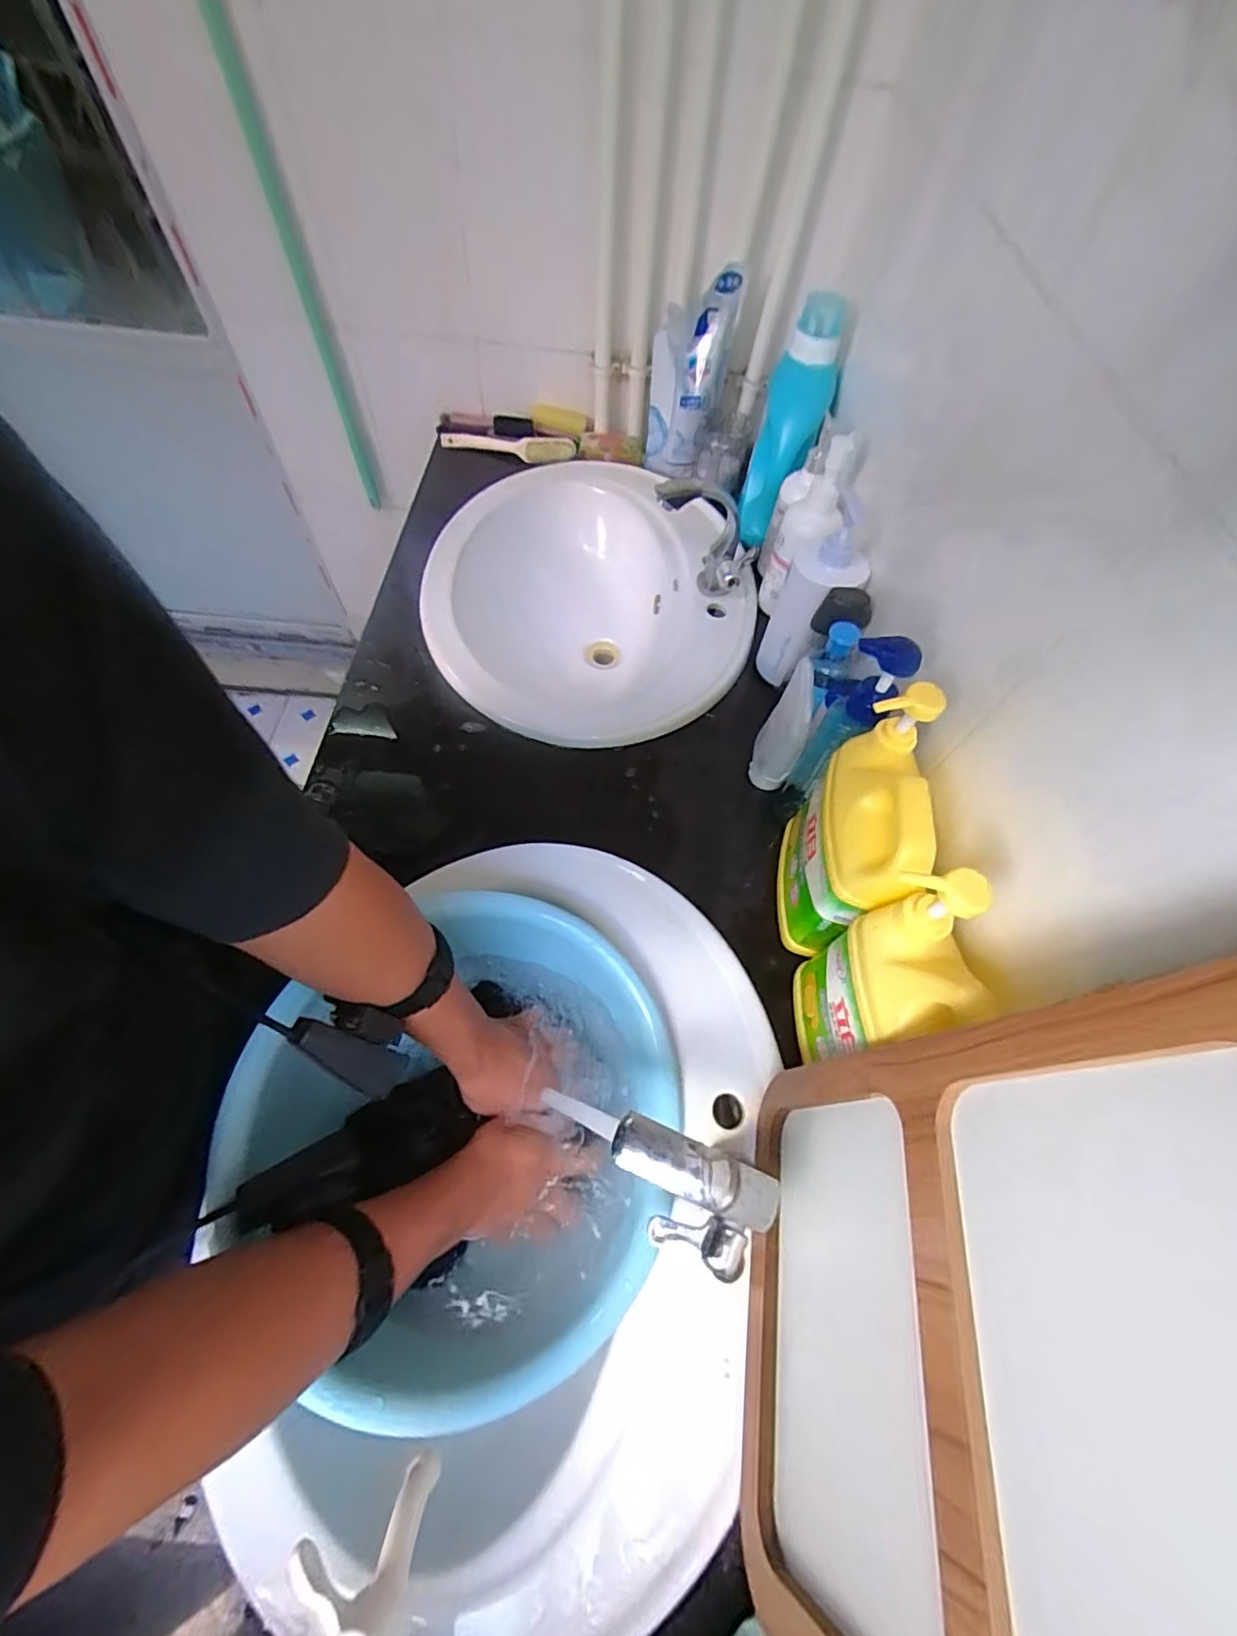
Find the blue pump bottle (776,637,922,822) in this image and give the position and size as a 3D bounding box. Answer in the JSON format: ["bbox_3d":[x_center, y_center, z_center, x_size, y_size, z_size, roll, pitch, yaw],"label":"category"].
[{"bbox_3d":[0.199,-0.063,0.558,0.052,0.256,0.059,18,62,6],"label":"blue pump bottle"}]

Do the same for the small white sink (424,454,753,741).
[{"bbox_3d":[-0.057,-0.287,0.881,0.413,0.187,0.521,-12,63,-10],"label":"small white sink"}]

